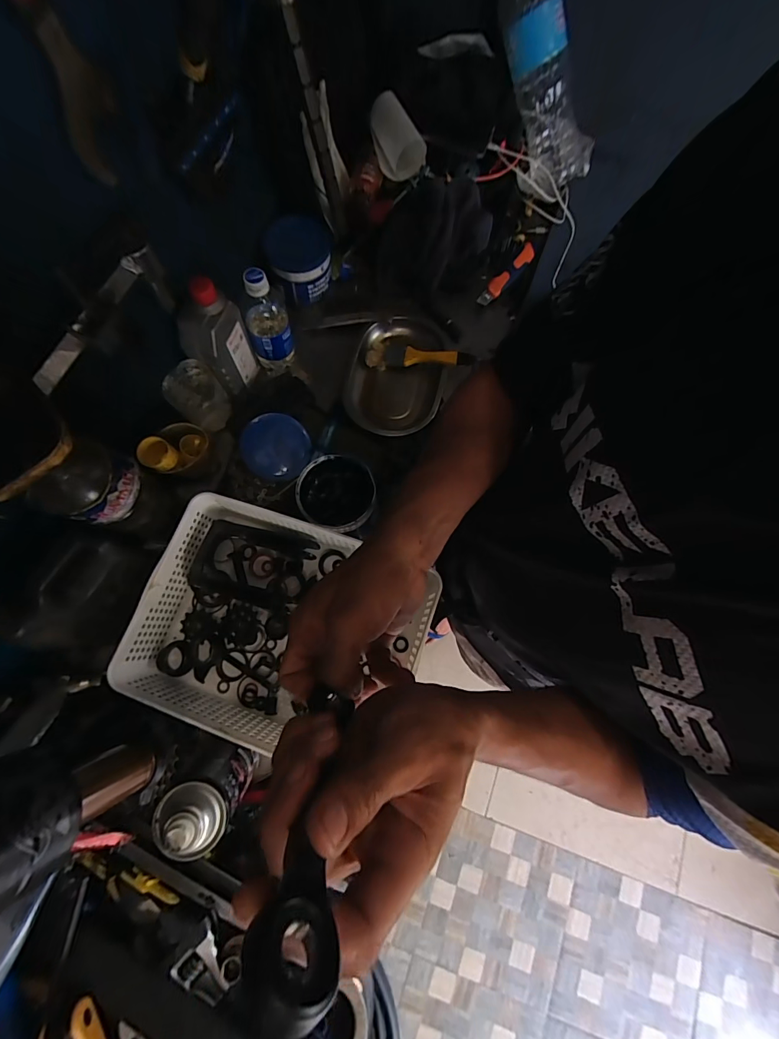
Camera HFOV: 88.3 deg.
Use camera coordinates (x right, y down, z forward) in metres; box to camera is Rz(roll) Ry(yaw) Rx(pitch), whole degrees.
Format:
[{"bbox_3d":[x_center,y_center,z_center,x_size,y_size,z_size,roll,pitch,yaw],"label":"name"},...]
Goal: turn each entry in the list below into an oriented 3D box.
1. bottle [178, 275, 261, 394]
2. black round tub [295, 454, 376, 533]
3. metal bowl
[{"bbox_3d":[-0.235,-0.242,0.554,0.052,0.169,0.072,19,75,3],"label":"bottle"},{"bbox_3d":[-0.071,-0.028,0.542,0.095,0.066,0.098,0,75,-2],"label":"black round tub"},{"bbox_3d":[0.013,-0.232,0.655,0.146,0.030,0.215,11,75,1],"label":"metal bowl"}]

